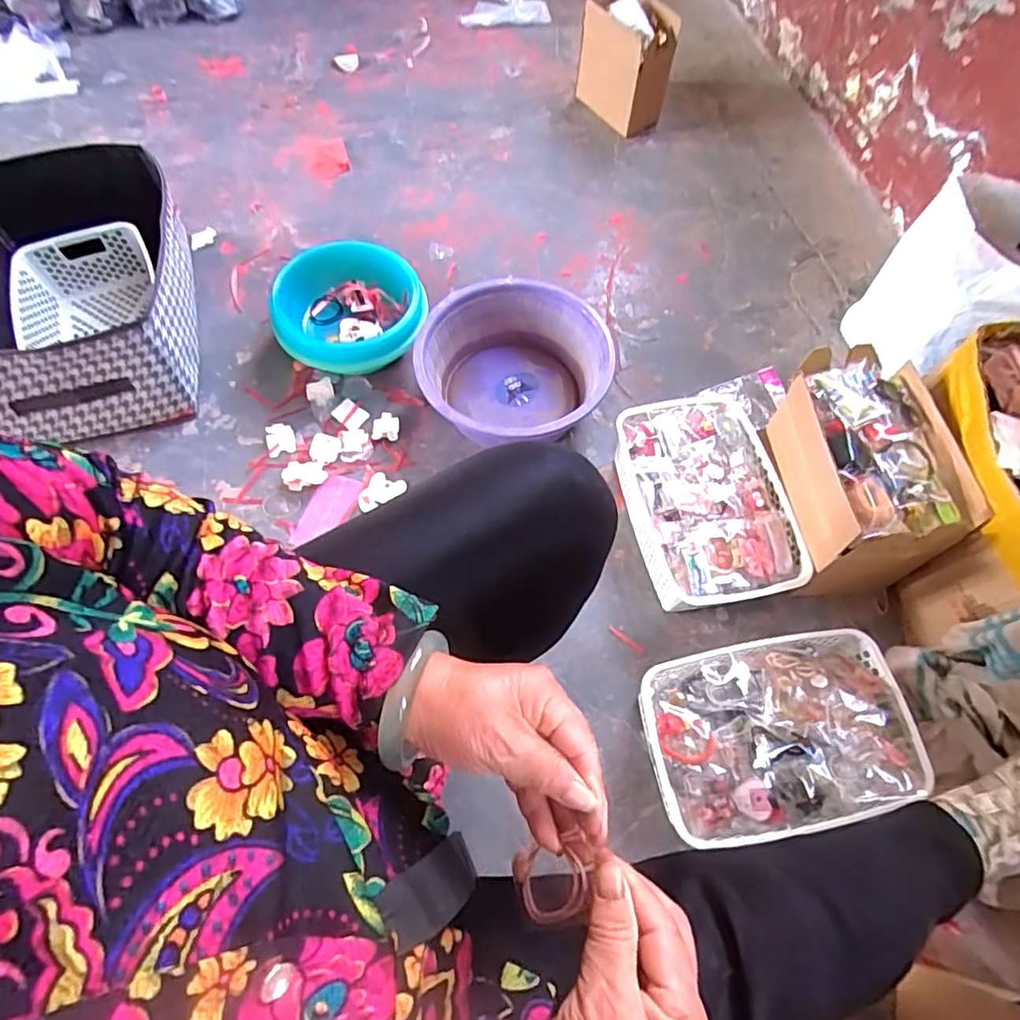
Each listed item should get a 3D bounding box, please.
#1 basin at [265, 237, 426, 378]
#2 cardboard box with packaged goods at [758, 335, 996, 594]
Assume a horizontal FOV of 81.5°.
[{"bbox_3d":[-0.253,-0.309,0.954,0.223,0.108,0.207,0,64,-1],"label":"basin"},{"bbox_3d":[0.439,-0.045,0.769,0.150,0.188,0.247,-3,64,-3],"label":"cardboard box with packaged goods"}]

